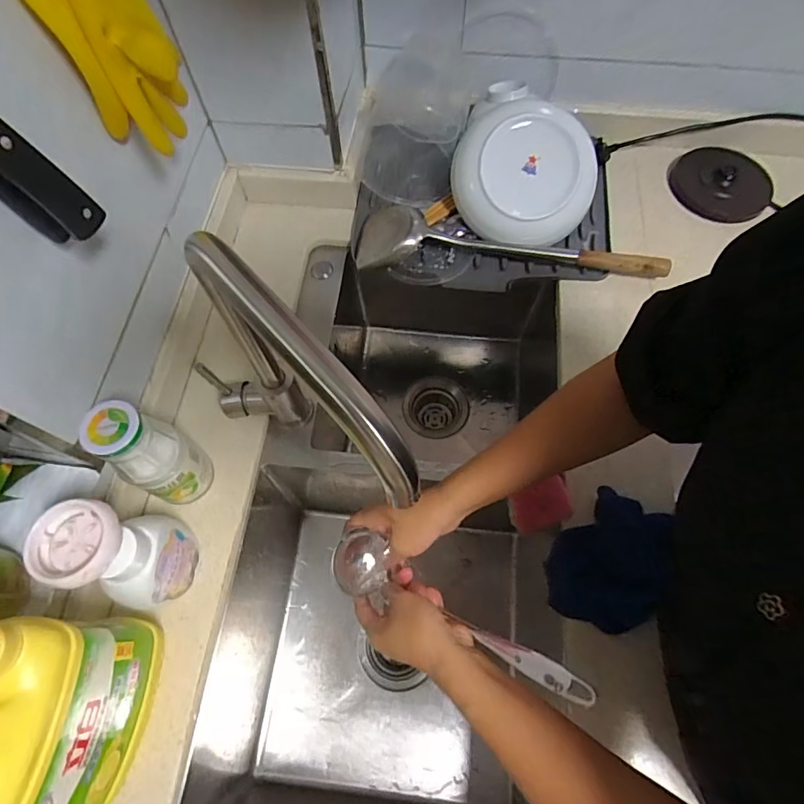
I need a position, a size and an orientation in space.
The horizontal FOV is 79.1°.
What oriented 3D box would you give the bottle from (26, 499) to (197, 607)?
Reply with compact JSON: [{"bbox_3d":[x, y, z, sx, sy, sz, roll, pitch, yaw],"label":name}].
[{"bbox_3d":[-0.244,0.134,0.430,0.068,0.149,0.079,14,67,7],"label":"bottle"}]

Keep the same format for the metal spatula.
[{"bbox_3d":[0.142,-0.205,0.663,0.417,0.039,0.084,8,66,4],"label":"metal spatula"}]

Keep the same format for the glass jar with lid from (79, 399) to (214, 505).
[{"bbox_3d":[-0.236,0.055,0.472,0.055,0.161,0.064,33,70,14],"label":"glass jar with lid"}]

